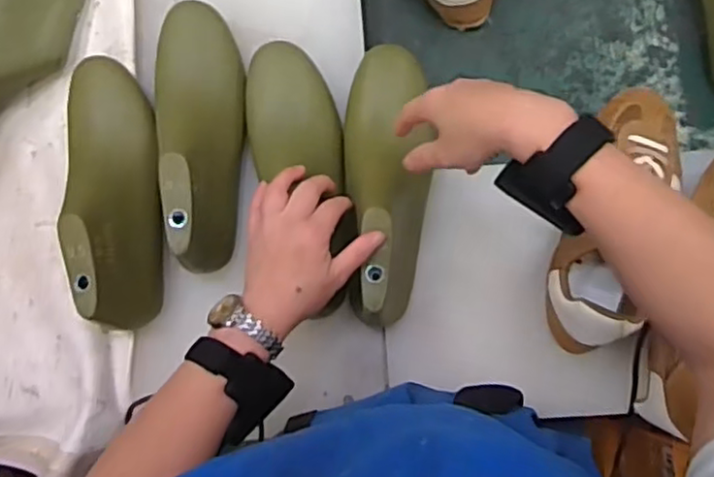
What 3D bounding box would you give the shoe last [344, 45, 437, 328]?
[{"bbox_3d":[0.031,-0.056,0.613,0.079,0.095,0.261,-1,73,3],"label":"shoe last"}]

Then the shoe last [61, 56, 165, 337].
[{"bbox_3d":[-0.228,-0.049,0.618,0.078,0.093,0.260,-10,81,2],"label":"shoe last"}]

